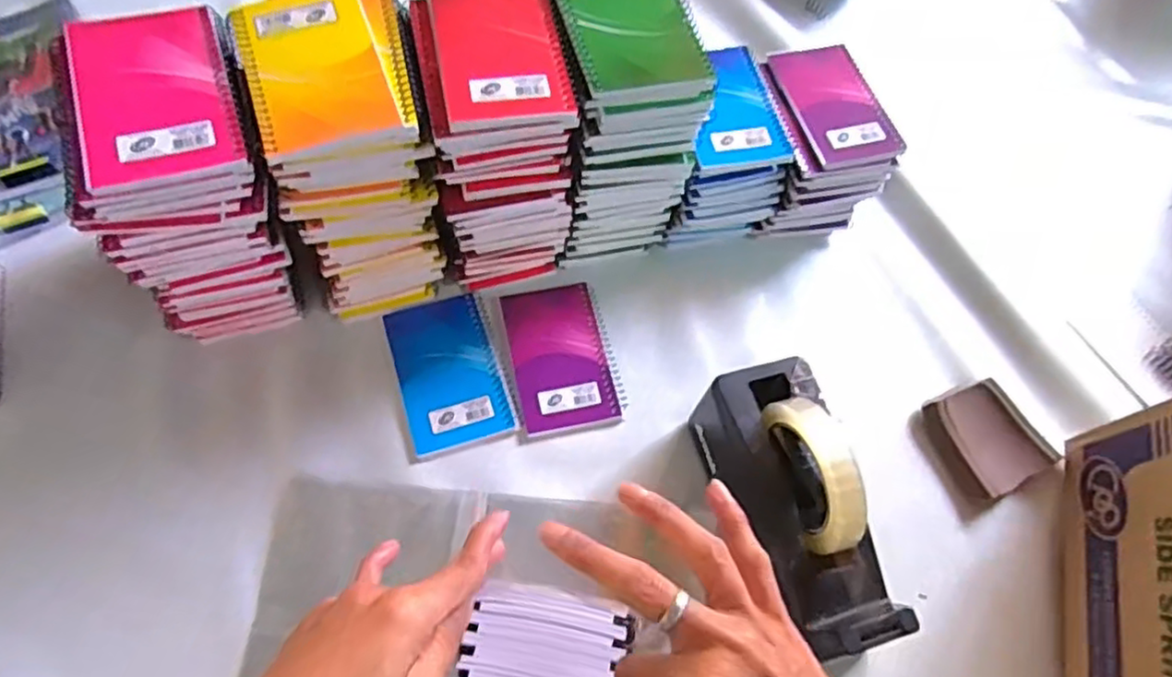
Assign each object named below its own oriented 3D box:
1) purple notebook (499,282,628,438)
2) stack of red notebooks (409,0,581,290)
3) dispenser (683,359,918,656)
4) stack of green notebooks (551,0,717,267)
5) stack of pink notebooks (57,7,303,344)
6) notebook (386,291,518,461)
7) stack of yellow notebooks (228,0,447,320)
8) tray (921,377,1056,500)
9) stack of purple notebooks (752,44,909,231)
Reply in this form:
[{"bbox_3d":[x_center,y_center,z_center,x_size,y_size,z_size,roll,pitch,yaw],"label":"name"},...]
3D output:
[{"bbox_3d":[-0.021,0.014,0.573,0.085,0.006,0.131,-9,65,-11],"label":"purple notebook"},{"bbox_3d":[-0.071,-0.147,0.533,0.099,0.207,0.131,-11,65,-12],"label":"stack of red notebooks"},{"bbox_3d":[0.149,0.110,0.463,0.074,0.106,0.192,-12,65,-12],"label":"dispenser"},{"bbox_3d":[0.023,-0.173,0.560,0.097,0.215,0.134,-8,64,-10],"label":"stack of green notebooks"},{"bbox_3d":[-0.274,-0.098,0.481,0.117,0.207,0.129,-18,66,-15],"label":"stack of pink notebooks"},{"bbox_3d":[-0.112,0.025,0.555,0.083,0.006,0.132,-15,66,-13],"label":"notebook"},{"bbox_3d":[-0.173,-0.127,0.517,0.106,0.215,0.136,-12,65,-12],"label":"stack of yellow notebooks"},{"bbox_3d":[0.335,0.083,0.566,0.077,0.022,0.088,-23,68,-17],"label":"tray"},{"bbox_3d":[0.212,-0.179,0.635,0.104,0.111,0.143,-1,63,-7],"label":"stack of purple notebooks"}]

